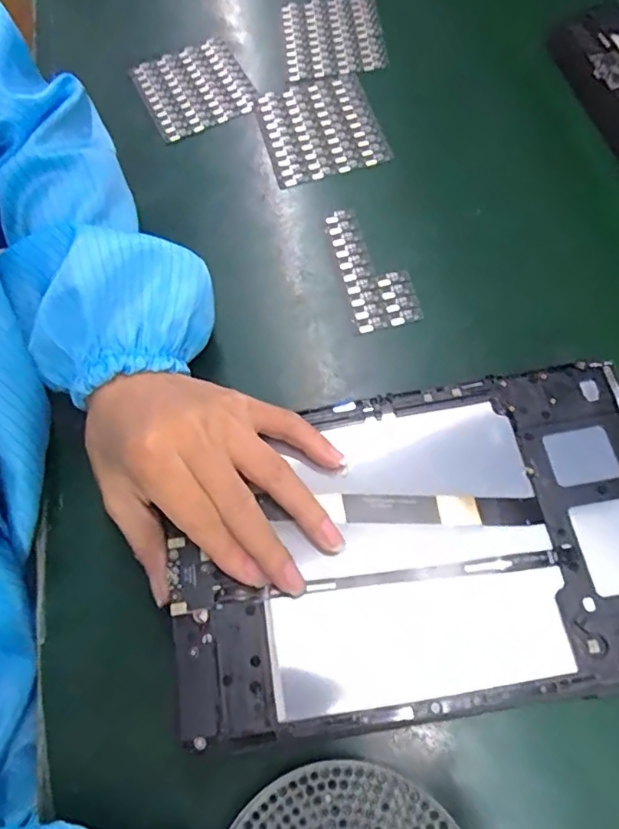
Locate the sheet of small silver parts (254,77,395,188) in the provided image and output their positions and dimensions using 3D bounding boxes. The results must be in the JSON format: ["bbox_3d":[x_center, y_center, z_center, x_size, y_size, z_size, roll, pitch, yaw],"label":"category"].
[{"bbox_3d":[0.007,-0.214,0.433,0.081,0.008,0.093,-14,63,-3],"label":"sheet of small silver parts"}]

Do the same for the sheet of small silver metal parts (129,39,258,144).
[{"bbox_3d":[-0.092,-0.263,0.467,0.081,0.010,0.095,-25,64,-9],"label":"sheet of small silver metal parts"}]

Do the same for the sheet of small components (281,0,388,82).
[{"bbox_3d":[0.019,-0.312,0.476,0.080,0.006,0.094,-7,67,4],"label":"sheet of small components"}]

